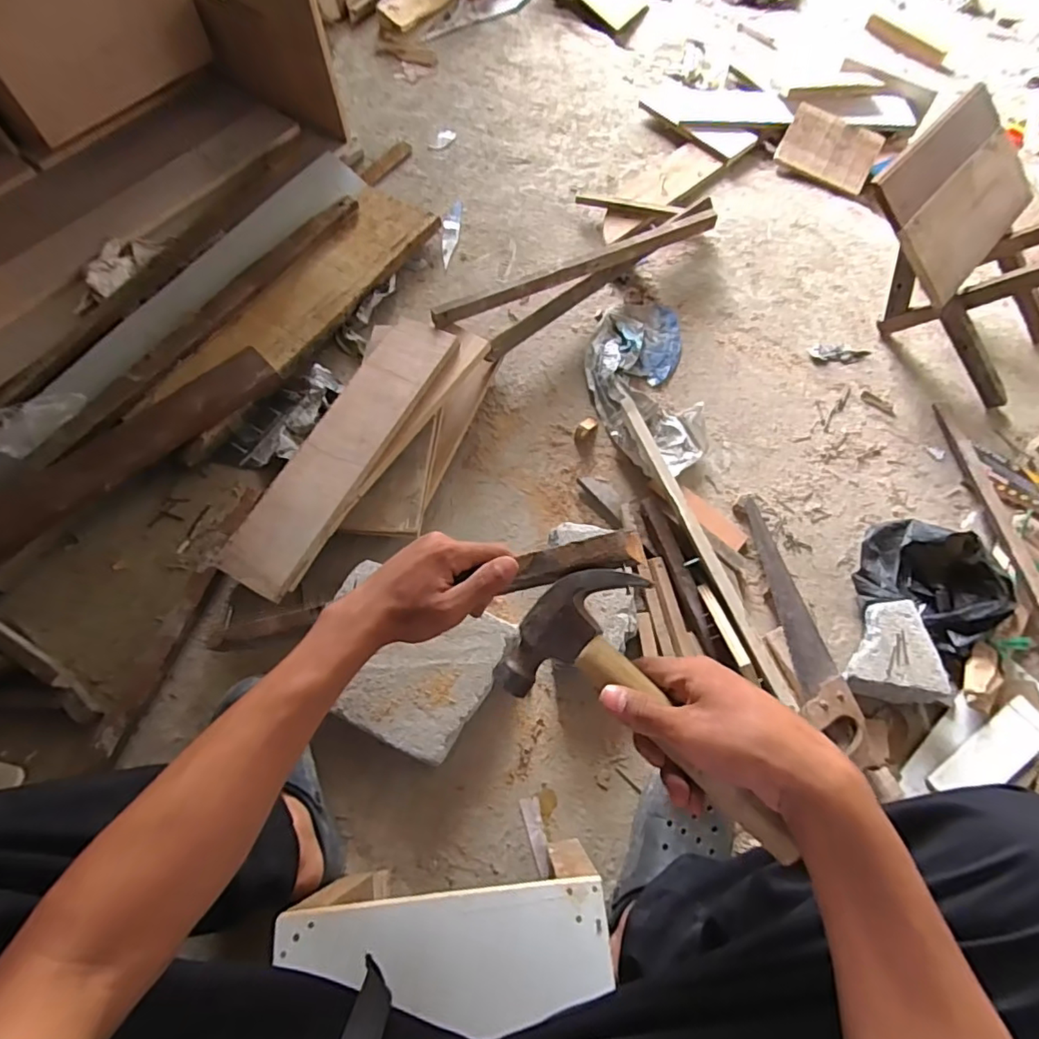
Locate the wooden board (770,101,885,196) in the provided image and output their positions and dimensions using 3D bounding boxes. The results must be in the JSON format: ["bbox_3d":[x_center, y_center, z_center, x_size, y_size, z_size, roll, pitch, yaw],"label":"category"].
[{"bbox_3d":[0.697,-0.832,1.239,0.204,0.026,0.149,27,94,5],"label":"wooden board"}]

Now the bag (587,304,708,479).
[{"bbox_3d":[0.221,-0.249,0.982,0.183,0.055,0.371,-5,67,-3],"label":"bag"}]

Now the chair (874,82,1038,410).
[{"bbox_3d":[0.802,-0.483,0.874,0.386,0.415,0.327,39,71,14],"label":"chair"}]

